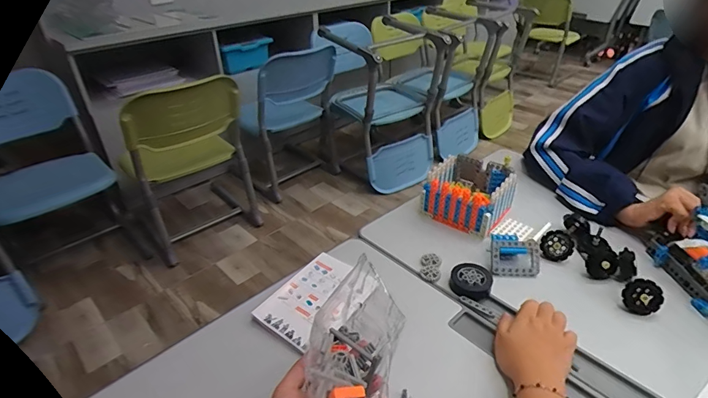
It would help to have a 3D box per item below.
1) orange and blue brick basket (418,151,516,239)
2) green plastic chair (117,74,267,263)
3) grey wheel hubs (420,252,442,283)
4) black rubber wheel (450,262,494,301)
[{"bbox_3d":[0.214,-0.014,0.749,0.129,0.083,0.137,24,41,33],"label":"orange and blue brick basket"},{"bbox_3d":[-0.674,-0.205,1.654,0.443,0.639,0.634,-14,35,-17],"label":"green plastic chair"},{"bbox_3d":[0.121,0.106,0.644,0.030,0.009,0.062,5,34,11],"label":"grey wheel hubs"},{"bbox_3d":[0.176,0.121,0.611,0.058,0.018,0.064,13,36,21],"label":"black rubber wheel"}]

